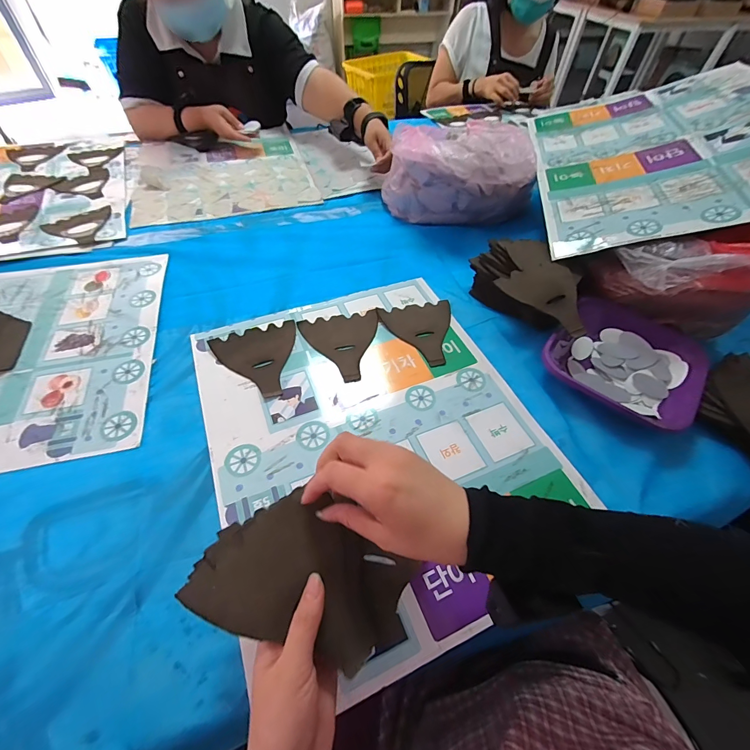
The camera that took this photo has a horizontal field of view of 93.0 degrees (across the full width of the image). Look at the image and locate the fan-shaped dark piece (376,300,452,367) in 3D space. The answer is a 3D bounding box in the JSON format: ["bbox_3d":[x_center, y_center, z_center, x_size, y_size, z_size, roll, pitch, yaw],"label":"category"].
[{"bbox_3d":[0.075,-0.065,0.544,0.115,0.004,0.122,-9,54,-11],"label":"fan-shaped dark piece"}]

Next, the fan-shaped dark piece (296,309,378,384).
[{"bbox_3d":[-0.043,-0.044,0.524,0.116,0.005,0.125,-12,56,-10],"label":"fan-shaped dark piece"}]

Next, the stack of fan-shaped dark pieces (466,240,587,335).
[{"bbox_3d":[0.230,-0.123,0.551,0.110,0.082,0.193,-12,54,-12],"label":"stack of fan-shaped dark pieces"}]

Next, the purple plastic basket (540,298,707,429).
[{"bbox_3d":[0.344,-0.018,0.496,0.187,0.044,0.184,32,57,20],"label":"purple plastic basket"}]

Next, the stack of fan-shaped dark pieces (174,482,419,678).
[{"bbox_3d":[-0.051,0.156,0.274,0.145,0.013,0.104,35,51,0],"label":"stack of fan-shaped dark pieces"}]

